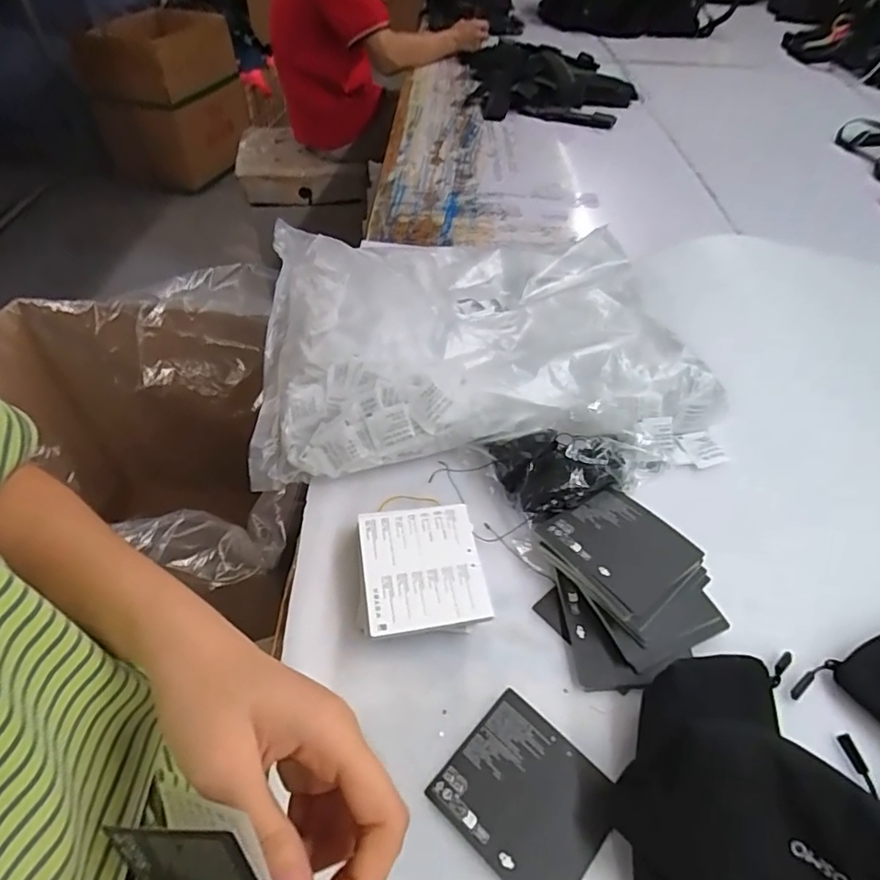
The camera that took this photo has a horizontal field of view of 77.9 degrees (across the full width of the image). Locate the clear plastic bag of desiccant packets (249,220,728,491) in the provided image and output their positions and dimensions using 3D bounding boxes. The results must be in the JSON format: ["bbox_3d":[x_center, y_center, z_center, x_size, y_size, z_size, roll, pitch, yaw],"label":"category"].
[{"bbox_3d":[0.041,-0.124,0.609,0.460,0.080,0.354,-2,48,-5],"label":"clear plastic bag of desiccant packets"}]

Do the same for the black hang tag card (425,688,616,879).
[{"bbox_3d":[0.056,0.227,0.348,0.098,0.005,0.089,35,55,26],"label":"black hang tag card"}]

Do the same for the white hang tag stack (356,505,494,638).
[{"bbox_3d":[-0.016,0.105,0.431,0.092,0.028,0.101,-5,48,-8],"label":"white hang tag stack"}]

